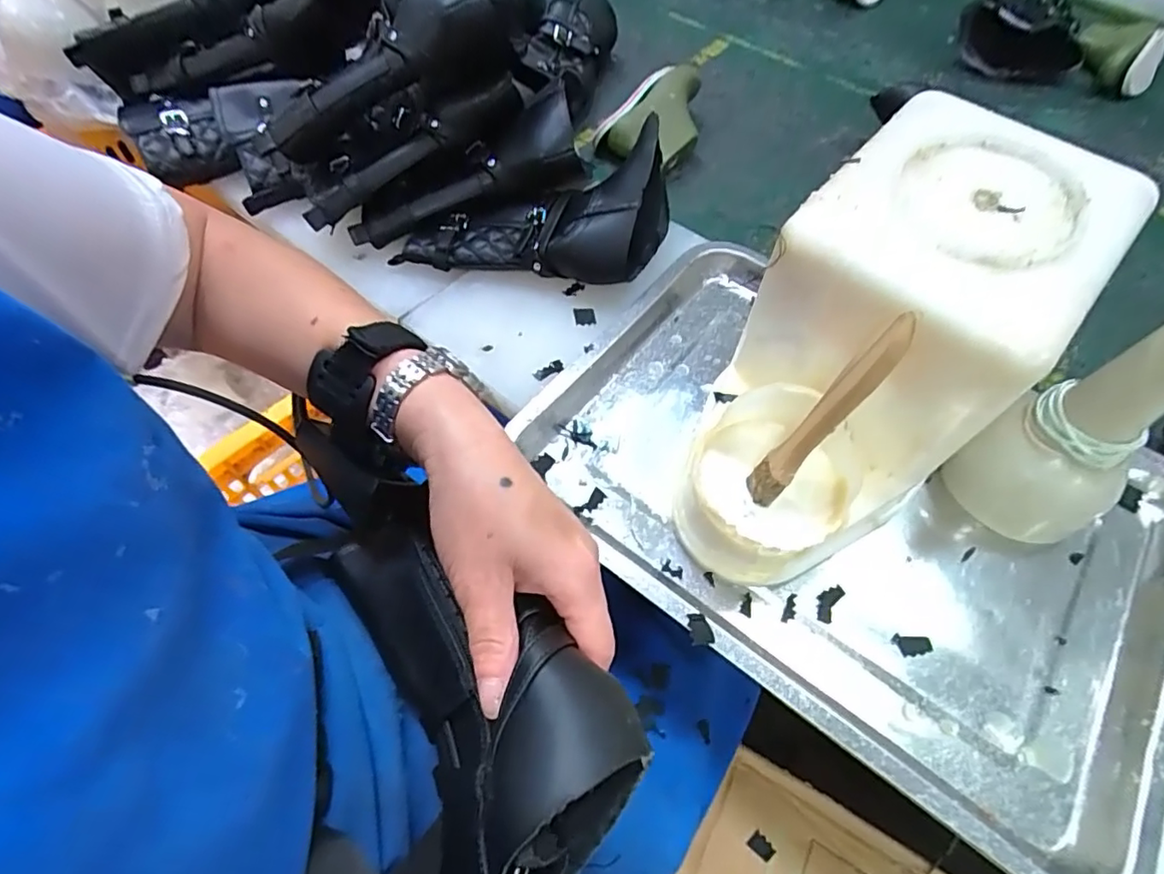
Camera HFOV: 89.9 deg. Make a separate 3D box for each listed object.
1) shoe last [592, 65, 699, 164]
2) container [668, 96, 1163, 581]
[{"bbox_3d":[0.083,-0.345,0.632,0.082,0.044,0.145,39,66,20],"label":"shoe last"},{"bbox_3d":[0.154,-0.036,0.329,0.125,0.180,0.224,39,66,20],"label":"container"}]

